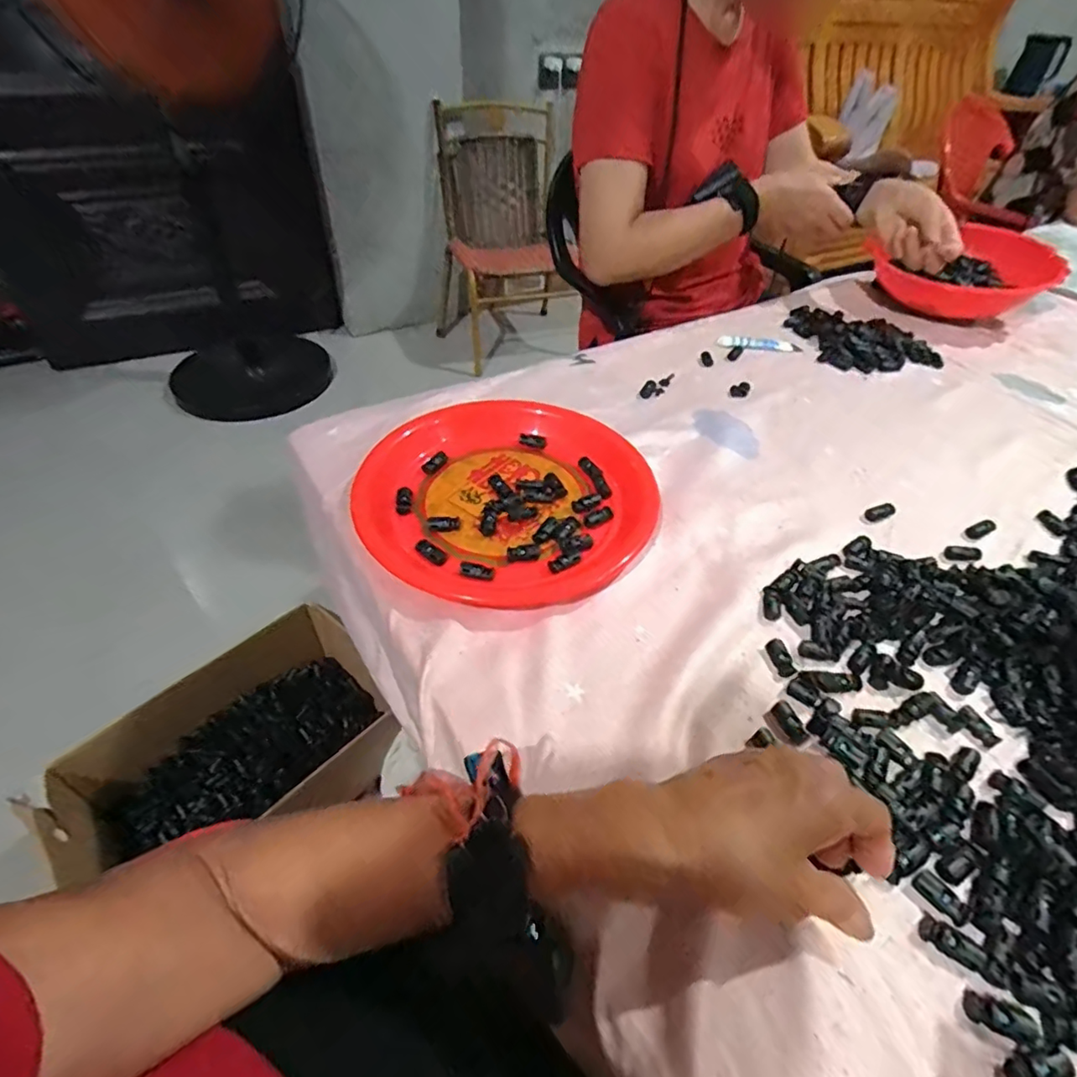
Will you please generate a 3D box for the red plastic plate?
[{"bbox_3d":[-0.033,-0.048,0.529,0.254,0.029,0.275,0,47,0],"label":"red plastic plate"}]

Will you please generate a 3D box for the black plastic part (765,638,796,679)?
[{"bbox_3d":[0.177,0.087,0.418,0.013,0.008,0.028,-7,47,-7],"label":"black plastic part"}]

